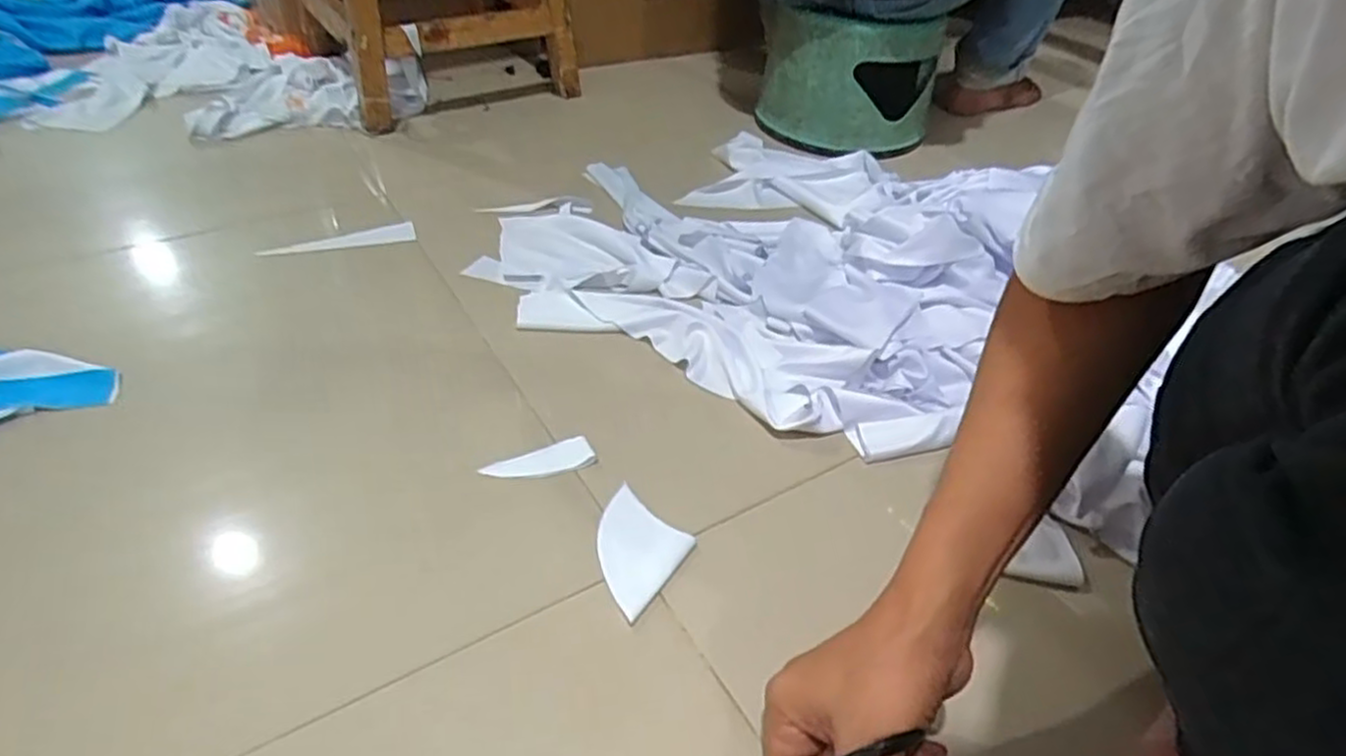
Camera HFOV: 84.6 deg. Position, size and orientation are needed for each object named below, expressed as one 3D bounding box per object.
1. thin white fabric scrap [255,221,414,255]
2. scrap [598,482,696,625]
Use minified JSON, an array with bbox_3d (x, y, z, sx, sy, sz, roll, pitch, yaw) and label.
[{"bbox_3d":[-0.361,-0.150,0.800,0.155,0.006,0.034,-16,46,-22],"label":"thin white fabric scrap"},{"bbox_3d":[-0.031,0.122,0.527,0.077,0.005,0.078,30,48,26],"label":"scrap"}]

